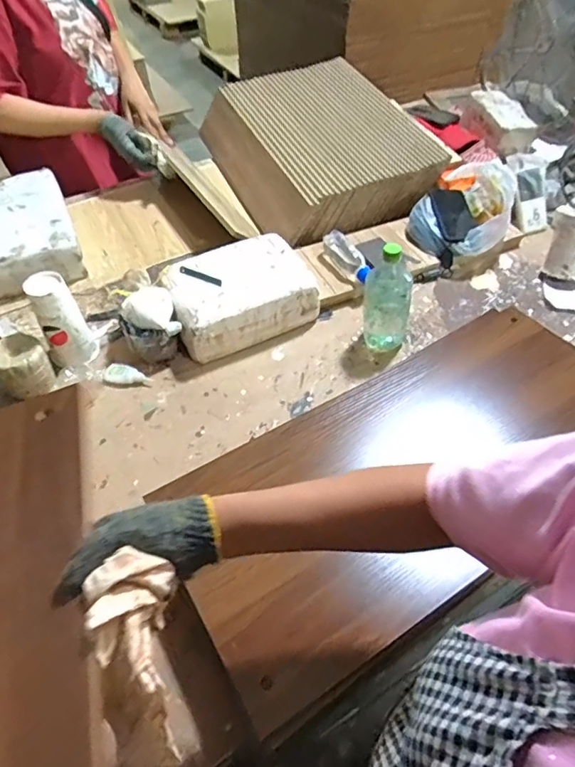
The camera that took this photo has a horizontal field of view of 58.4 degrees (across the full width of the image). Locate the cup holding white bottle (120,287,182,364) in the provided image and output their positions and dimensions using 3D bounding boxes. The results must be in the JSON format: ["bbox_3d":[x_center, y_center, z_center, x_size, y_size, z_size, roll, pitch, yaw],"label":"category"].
[{"bbox_3d":[-0.249,-0.107,0.938,0.099,0.098,0.103,-20,53,-15],"label":"cup holding white bottle"}]

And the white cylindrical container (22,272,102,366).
[{"bbox_3d":[-0.385,-0.108,0.888,0.069,0.158,0.067,0,51,0],"label":"white cylindrical container"}]

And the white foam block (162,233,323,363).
[{"bbox_3d":[-0.094,-0.176,0.986,0.262,0.100,0.201,-24,55,-18],"label":"white foam block"}]

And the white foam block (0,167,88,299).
[{"bbox_3d":[-0.550,-0.328,1.080,0.190,0.097,0.306,-19,53,-14],"label":"white foam block"}]

